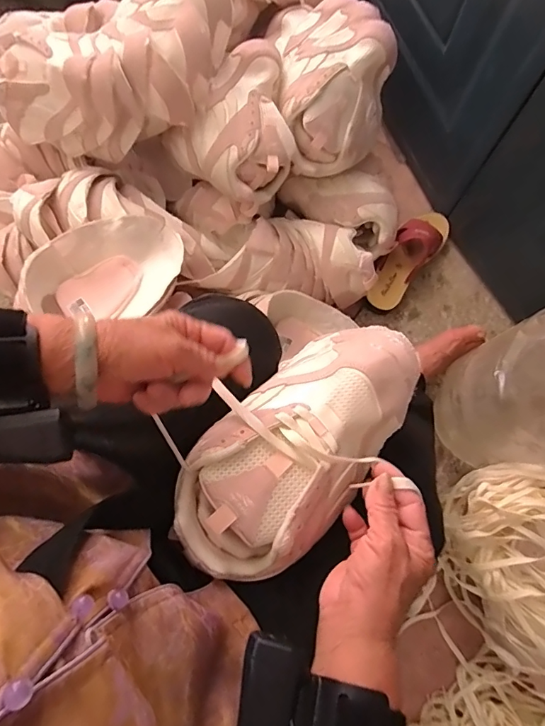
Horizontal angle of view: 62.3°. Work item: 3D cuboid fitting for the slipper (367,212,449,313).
[{"bbox_3d":[0.249,-0.194,0.828,0.080,0.058,0.228,35,78,8],"label":"slipper"}]

